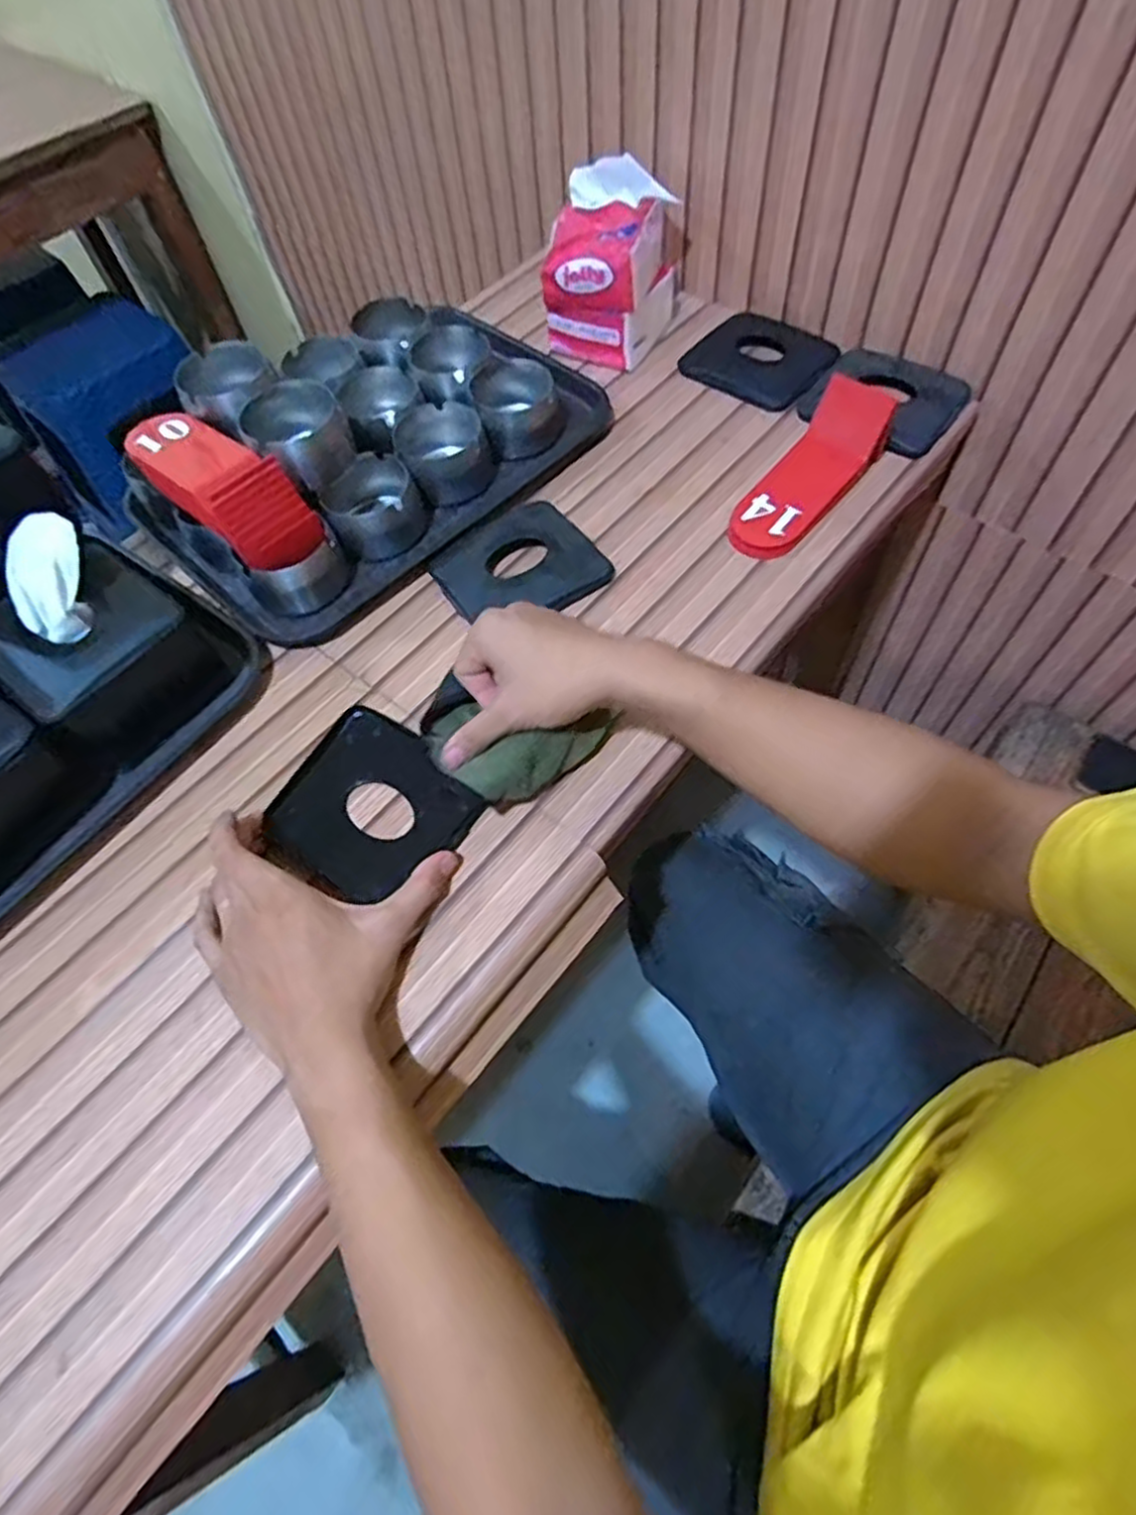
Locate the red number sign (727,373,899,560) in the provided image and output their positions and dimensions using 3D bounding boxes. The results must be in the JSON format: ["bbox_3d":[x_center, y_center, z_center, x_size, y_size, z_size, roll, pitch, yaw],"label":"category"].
[{"bbox_3d":[0.206,-0.243,0.627,0.062,0.041,0.181,37,82,22],"label":"red number sign"}]

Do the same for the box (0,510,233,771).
[{"bbox_3d":[-0.337,-0.082,0.525,0.116,0.140,0.125,33,68,20],"label":"box"}]

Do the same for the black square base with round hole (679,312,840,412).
[{"bbox_3d":[0.192,-0.395,0.724,0.132,0.016,0.112,39,70,22],"label":"black square base with round hole"}]

